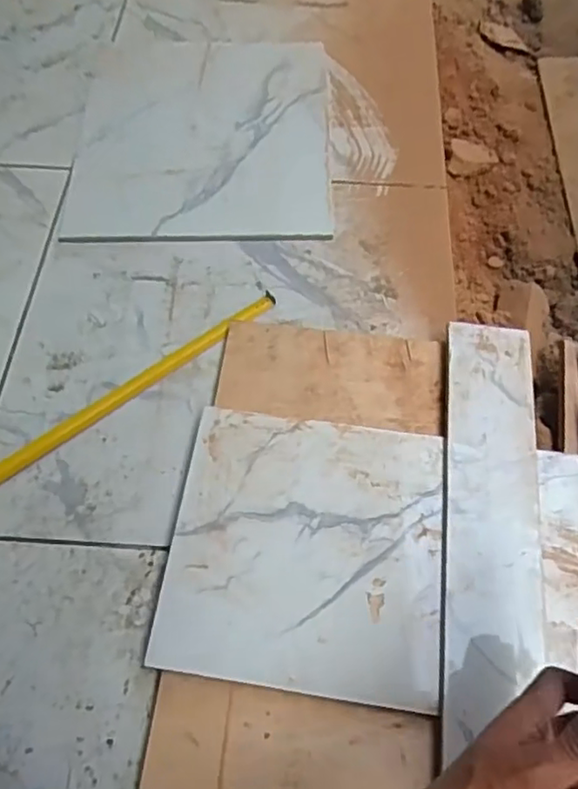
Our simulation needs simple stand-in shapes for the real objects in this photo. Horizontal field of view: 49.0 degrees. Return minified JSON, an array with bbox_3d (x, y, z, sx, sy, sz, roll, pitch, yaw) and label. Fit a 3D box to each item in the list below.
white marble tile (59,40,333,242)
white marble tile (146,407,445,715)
[{"bbox_3d":[-0.118,-0.374,0.884,0.341,0.014,0.407,-2,61,0],"label":"white marble tile"},{"bbox_3d":[0.017,0.135,0.581,0.242,0.010,0.245,7,61,4],"label":"white marble tile"}]

